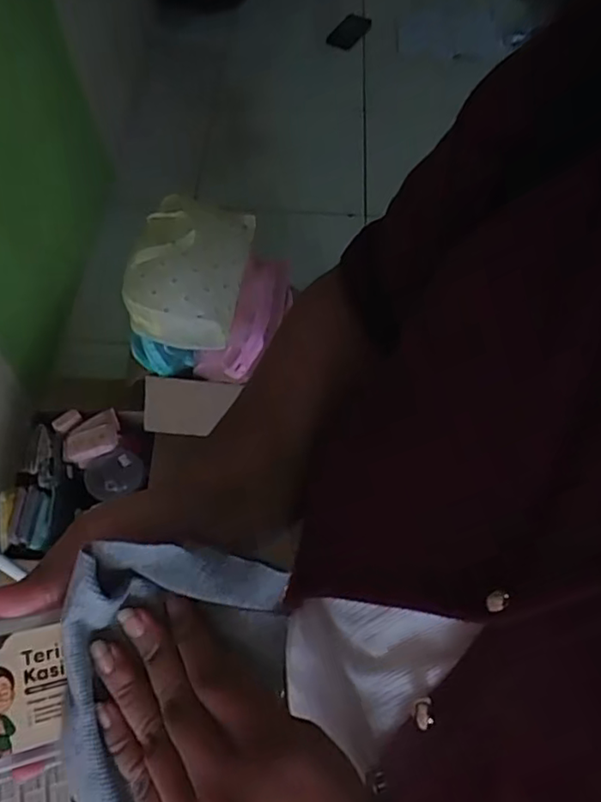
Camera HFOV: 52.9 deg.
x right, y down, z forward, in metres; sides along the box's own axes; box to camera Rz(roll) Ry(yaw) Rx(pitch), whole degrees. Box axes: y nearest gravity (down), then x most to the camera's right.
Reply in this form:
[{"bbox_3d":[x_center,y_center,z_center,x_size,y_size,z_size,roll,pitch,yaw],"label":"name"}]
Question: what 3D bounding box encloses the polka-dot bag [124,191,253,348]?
[{"bbox_3d":[-0.150,-0.186,0.842,0.140,0.089,0.217,9,59,4],"label":"polka-dot bag"}]

